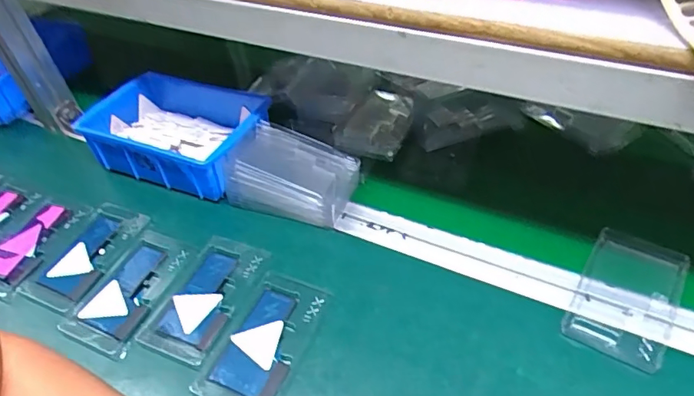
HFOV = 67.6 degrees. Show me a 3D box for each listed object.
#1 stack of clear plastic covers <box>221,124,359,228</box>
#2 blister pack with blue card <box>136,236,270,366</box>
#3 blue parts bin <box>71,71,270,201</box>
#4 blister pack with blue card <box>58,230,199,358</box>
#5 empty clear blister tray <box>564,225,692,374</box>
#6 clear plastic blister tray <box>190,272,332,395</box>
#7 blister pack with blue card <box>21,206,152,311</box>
[{"bbox_3d":[-0.058,-0.026,0.562,0.129,0.055,0.084,13,48,19],"label":"stack of clear plastic covers"},{"bbox_3d":[-0.131,0.093,0.490,0.076,0.015,0.122,14,49,20],"label":"blister pack with blue card"},{"bbox_3d":[-0.200,-0.083,0.629,0.210,0.060,0.142,16,49,22],"label":"blue parts bin"},{"bbox_3d":[-0.209,0.087,0.507,0.078,0.014,0.127,15,49,21],"label":"blister pack with blue card"},{"bbox_3d":[0.244,0.085,0.451,0.077,0.010,0.131,22,52,26],"label":"empty clear blister tray"},{"bbox_3d":[-0.074,0.123,0.450,0.079,0.006,0.128,14,49,20],"label":"clear plastic blister tray"},{"bbox_3d":[-0.276,0.058,0.548,0.076,0.014,0.125,17,50,22],"label":"blister pack with blue card"}]

